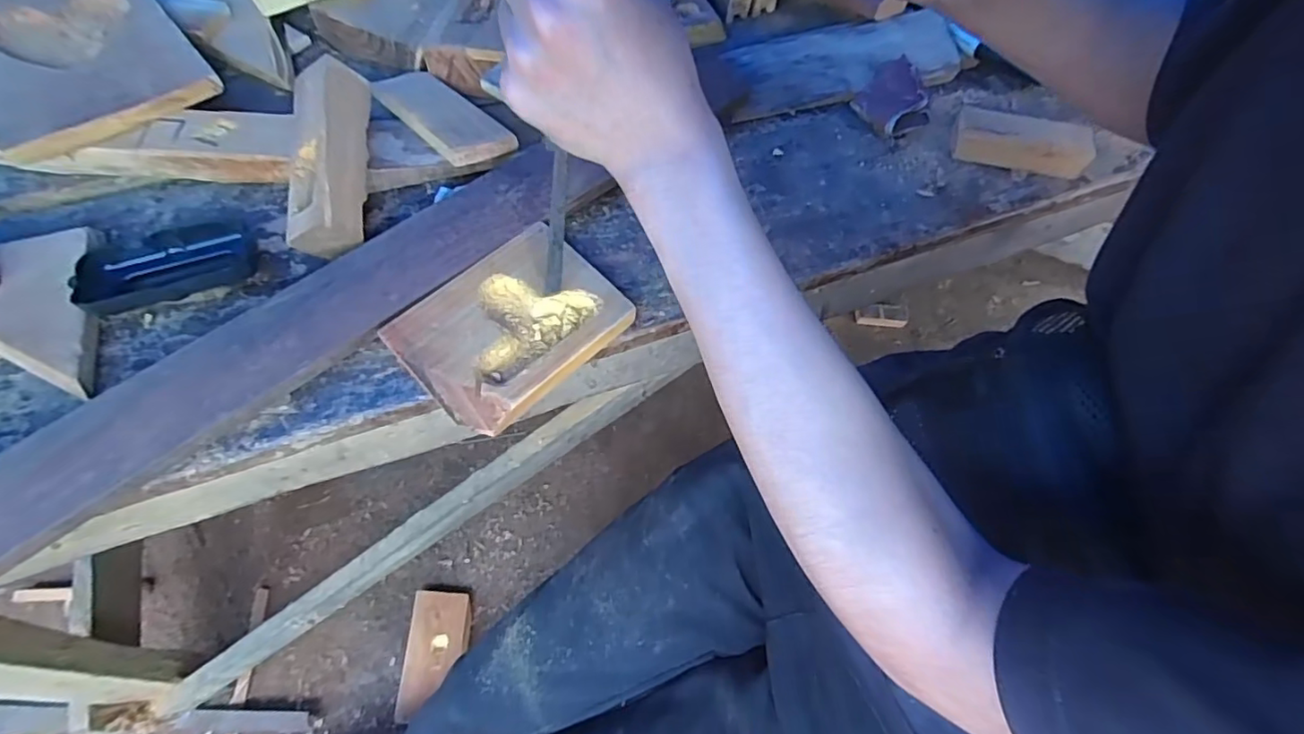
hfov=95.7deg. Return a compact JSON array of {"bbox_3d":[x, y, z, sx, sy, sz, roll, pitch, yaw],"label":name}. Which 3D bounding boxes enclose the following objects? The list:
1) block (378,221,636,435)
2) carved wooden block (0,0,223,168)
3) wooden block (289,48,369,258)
[{"bbox_3d":[-0.098,-0.030,0.415,0.110,0.021,0.141,41,66,19],"label":"block"},{"bbox_3d":[-0.488,-0.275,0.488,0.151,0.018,0.255,-38,71,-21],"label":"carved wooden block"},{"bbox_3d":[-0.246,-0.156,0.446,0.046,0.043,0.150,-18,71,33],"label":"wooden block"}]

